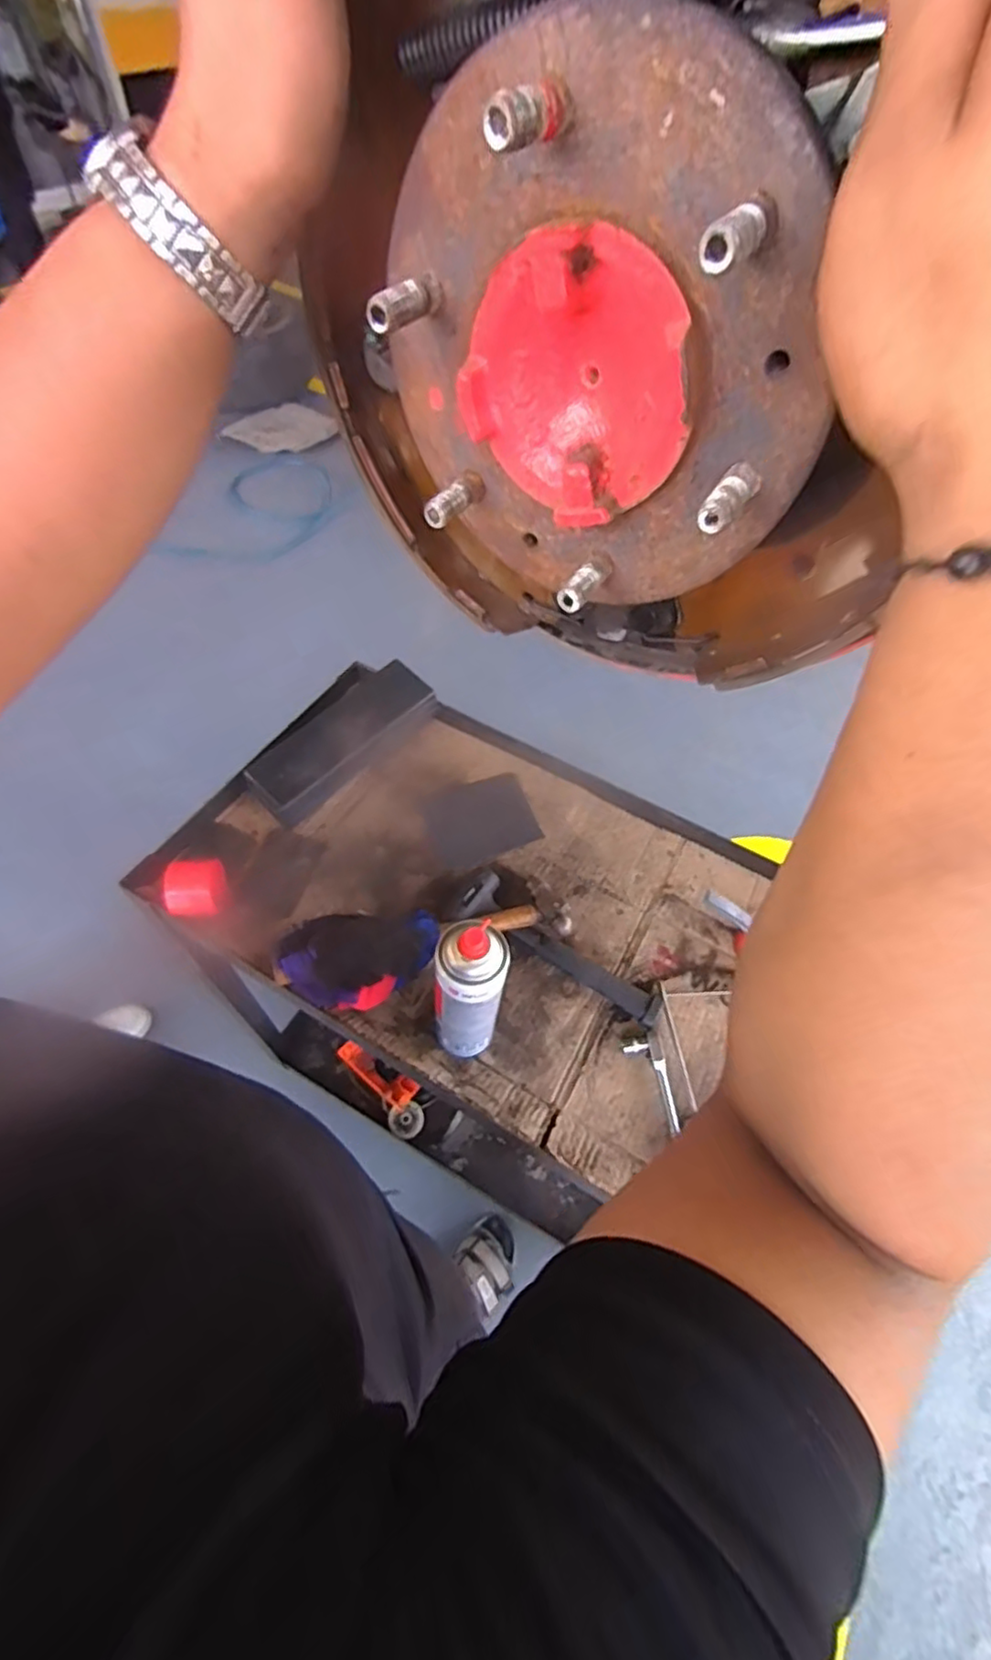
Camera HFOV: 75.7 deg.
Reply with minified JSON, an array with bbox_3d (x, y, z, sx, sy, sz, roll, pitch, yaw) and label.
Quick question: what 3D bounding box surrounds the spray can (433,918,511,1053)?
[{"bbox_3d":[-0.025,0.163,0.627,0.070,0.217,0.072,10,57,2],"label":"spray can"}]

